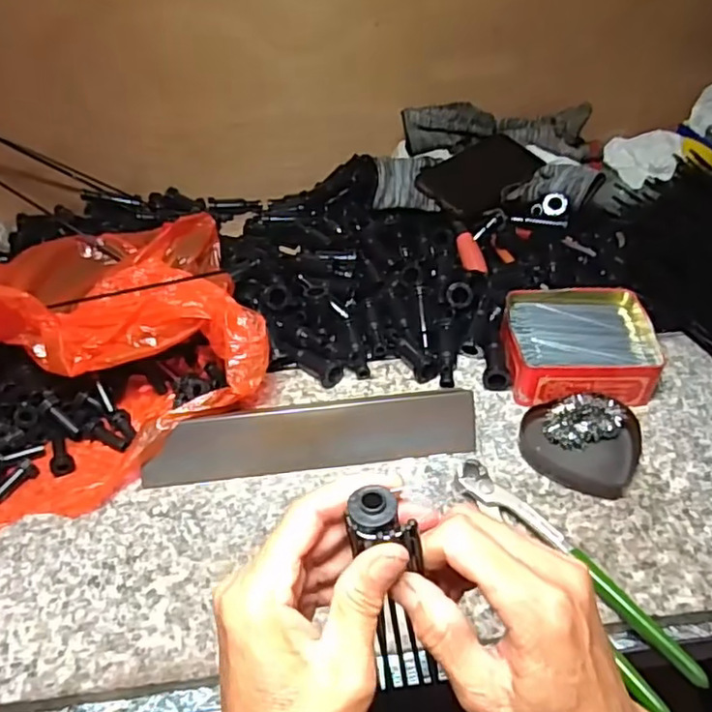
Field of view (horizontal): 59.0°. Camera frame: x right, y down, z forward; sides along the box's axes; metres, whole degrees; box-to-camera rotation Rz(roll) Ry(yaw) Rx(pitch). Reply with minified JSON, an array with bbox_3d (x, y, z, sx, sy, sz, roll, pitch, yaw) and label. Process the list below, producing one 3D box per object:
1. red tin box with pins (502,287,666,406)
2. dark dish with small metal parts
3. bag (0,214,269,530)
[{"bbox_3d":[0.199,-0.011,0.567,0.128,0.040,0.112,-2,47,-1],"label":"red tin box with pins"},{"bbox_3d":[0.186,0.065,0.515,0.091,0.023,0.089,-1,47,1],"label":"dark dish with small metal parts"},{"bbox_3d":[-0.259,-0.017,0.531,0.325,0.126,0.261,-21,50,-17],"label":"bag"}]

